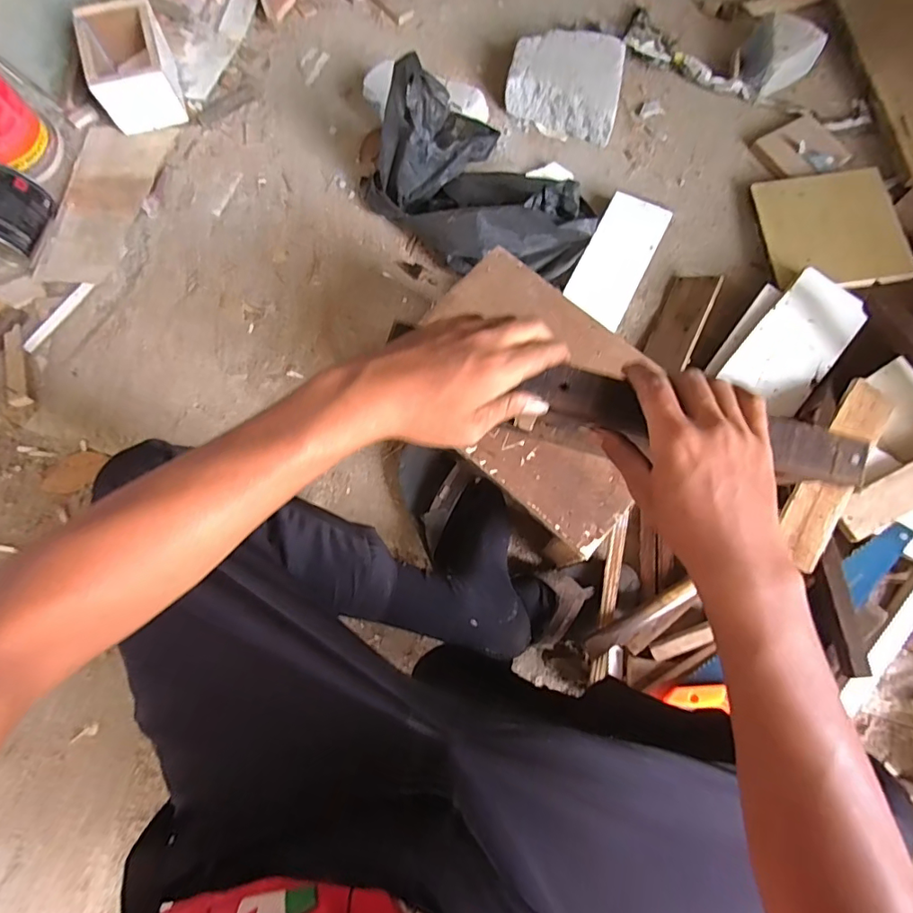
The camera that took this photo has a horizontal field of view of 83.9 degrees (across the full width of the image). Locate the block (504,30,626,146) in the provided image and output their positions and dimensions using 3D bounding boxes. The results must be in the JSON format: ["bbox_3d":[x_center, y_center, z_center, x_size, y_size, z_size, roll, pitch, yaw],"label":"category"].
[{"bbox_3d":[0.201,-0.685,0.930,0.200,0.065,0.186,16,76,5],"label":"block"}]

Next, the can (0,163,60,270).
[{"bbox_3d":[-0.752,-0.403,0.841,0.093,0.092,0.138,16,76,5],"label":"can"}]

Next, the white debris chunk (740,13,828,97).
[{"bbox_3d":[0.586,-0.729,0.927,0.115,0.088,0.113,0,74,1],"label":"white debris chunk"}]

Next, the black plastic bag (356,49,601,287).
[{"bbox_3d":[0.032,-0.418,0.791,0.374,0.198,0.176,41,78,11],"label":"black plastic bag"}]

